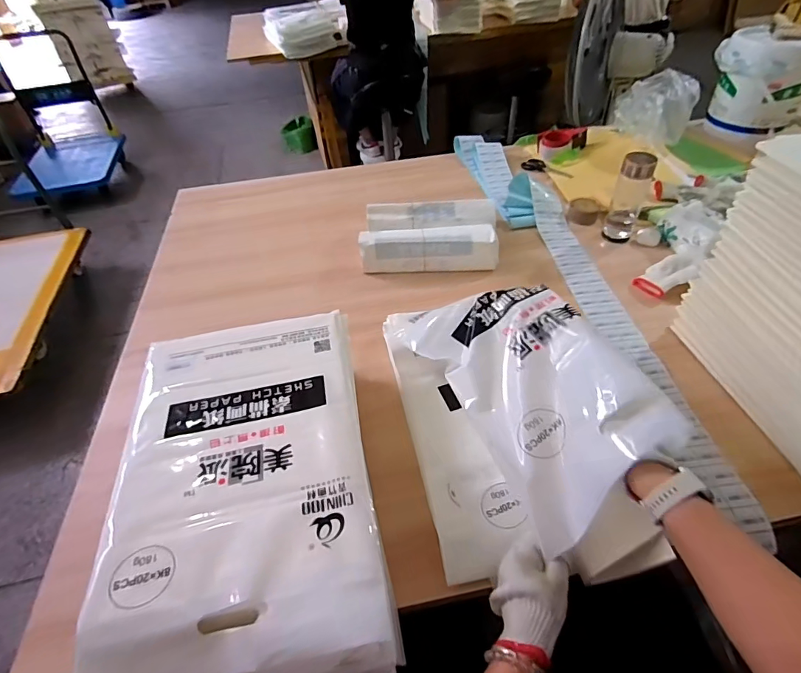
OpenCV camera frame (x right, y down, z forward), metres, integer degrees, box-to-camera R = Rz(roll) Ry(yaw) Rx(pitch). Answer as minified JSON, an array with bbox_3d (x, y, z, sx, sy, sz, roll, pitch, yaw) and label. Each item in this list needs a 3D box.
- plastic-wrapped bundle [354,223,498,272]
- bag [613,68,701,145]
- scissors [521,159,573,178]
[{"bbox_3d":[0.062,-0.189,0.959,0.300,0.088,0.051,0,46,4],"label":"plastic-wrapped bundle"},{"bbox_3d":[0.713,-0.649,1.235,0.190,0.145,0.171,16,50,19],"label":"bag"},{"bbox_3d":[0.432,-0.487,1.278,0.159,0.017,0.059,32,56,30],"label":"scissors"}]

